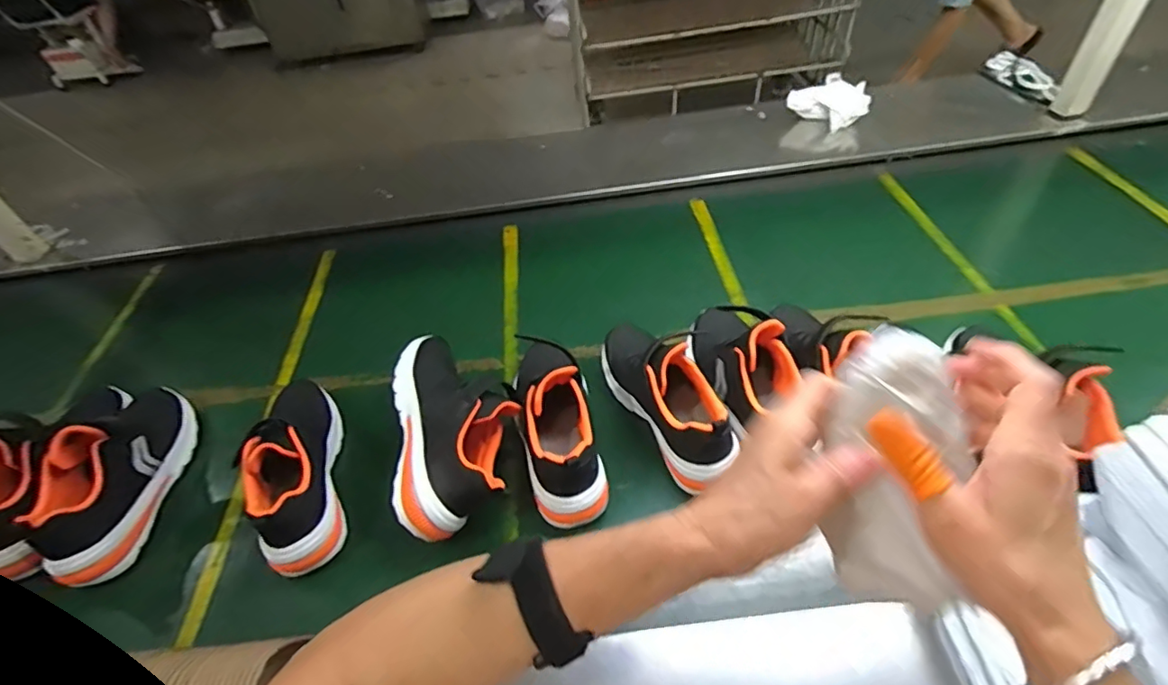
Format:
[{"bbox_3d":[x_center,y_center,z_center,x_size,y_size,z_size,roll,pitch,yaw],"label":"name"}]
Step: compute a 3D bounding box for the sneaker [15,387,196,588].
[{"bbox_3d":[-0.563,0.143,0.658,0.086,0.111,0.247,-7,47,0],"label":"sneaker"}]

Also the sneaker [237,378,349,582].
[{"bbox_3d":[-0.339,0.134,0.650,0.081,0.108,0.240,-19,48,-11],"label":"sneaker"}]

